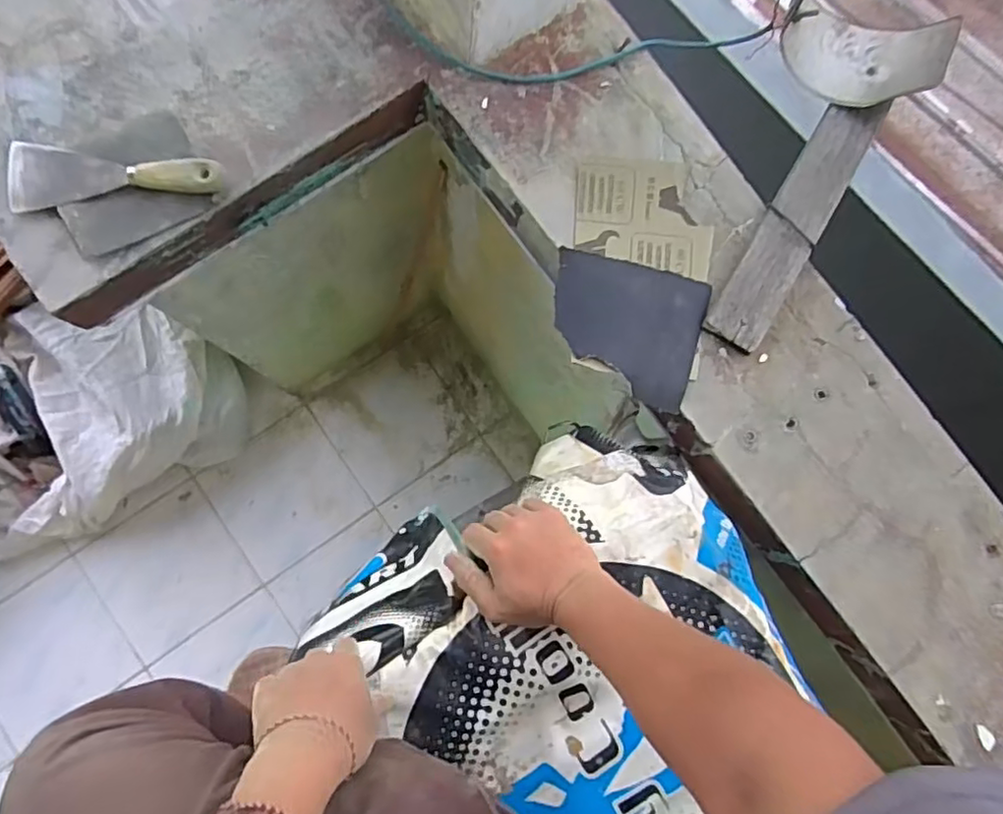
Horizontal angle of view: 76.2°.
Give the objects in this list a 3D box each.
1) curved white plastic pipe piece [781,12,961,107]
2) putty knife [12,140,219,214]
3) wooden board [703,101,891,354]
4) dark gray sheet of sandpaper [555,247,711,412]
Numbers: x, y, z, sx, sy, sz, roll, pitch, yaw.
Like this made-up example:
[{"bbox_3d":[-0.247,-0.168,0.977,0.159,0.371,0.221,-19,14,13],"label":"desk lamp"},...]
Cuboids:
[{"bbox_3d":[0.400,-0.389,0.697,0.147,0.062,0.123,34,80,0],"label":"curved white plastic pipe piece"},{"bbox_3d":[-0.377,-0.231,0.625,0.198,0.032,0.066,-5,83,-6],"label":"putty knife"},{"bbox_3d":[0.314,-0.199,0.683,0.062,0.019,0.311,33,80,0],"label":"wooden board"},{"bbox_3d":[0.127,-0.085,0.654,0.157,0.010,0.139,17,81,-3],"label":"dark gray sheet of sandpaper"}]

